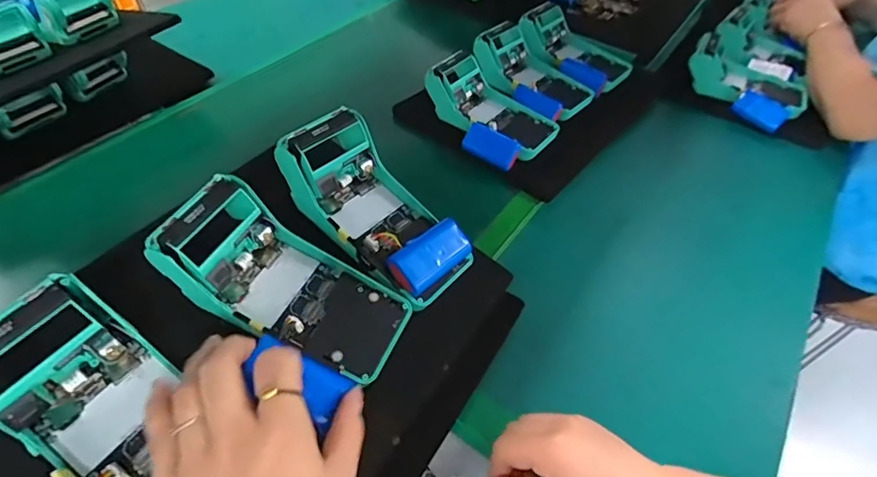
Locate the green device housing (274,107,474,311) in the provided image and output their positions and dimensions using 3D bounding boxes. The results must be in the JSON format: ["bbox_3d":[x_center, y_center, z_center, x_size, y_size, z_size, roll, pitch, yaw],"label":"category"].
[{"bbox_3d":[-0.046,-0.027,0.371,0.144,0.087,0.077,36,57,26],"label":"green device housing"}]

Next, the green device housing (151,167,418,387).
[{"bbox_3d":[-0.106,0.033,0.333,0.170,0.054,0.082,34,50,-12],"label":"green device housing"}]

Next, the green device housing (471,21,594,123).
[{"bbox_3d":[0.129,-0.234,0.636,0.101,0.048,0.164,-36,59,-29],"label":"green device housing"}]

